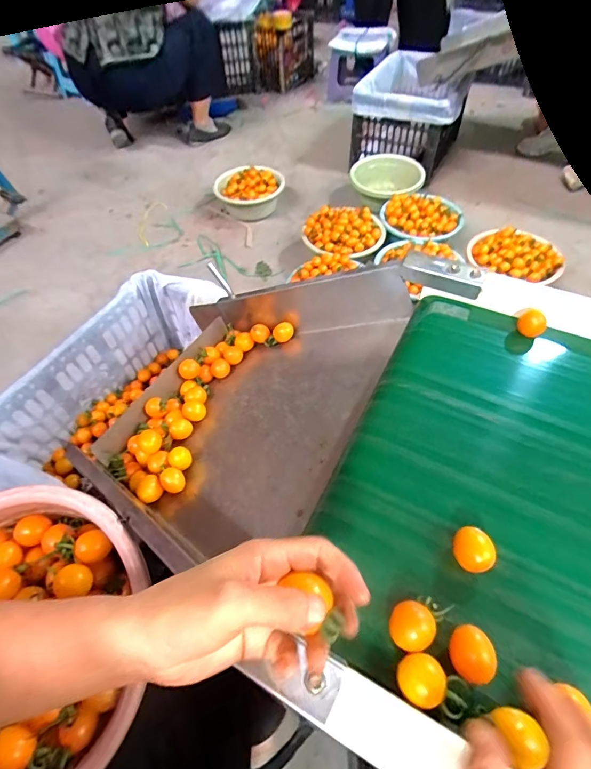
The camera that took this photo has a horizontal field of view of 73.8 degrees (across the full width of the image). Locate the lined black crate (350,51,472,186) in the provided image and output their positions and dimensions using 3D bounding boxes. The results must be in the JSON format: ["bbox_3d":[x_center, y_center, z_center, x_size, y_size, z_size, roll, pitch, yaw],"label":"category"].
[{"bbox_3d":[0.457,-1.062,1.572,0.388,0.279,0.499,26,59,20],"label":"lined black crate"}]

